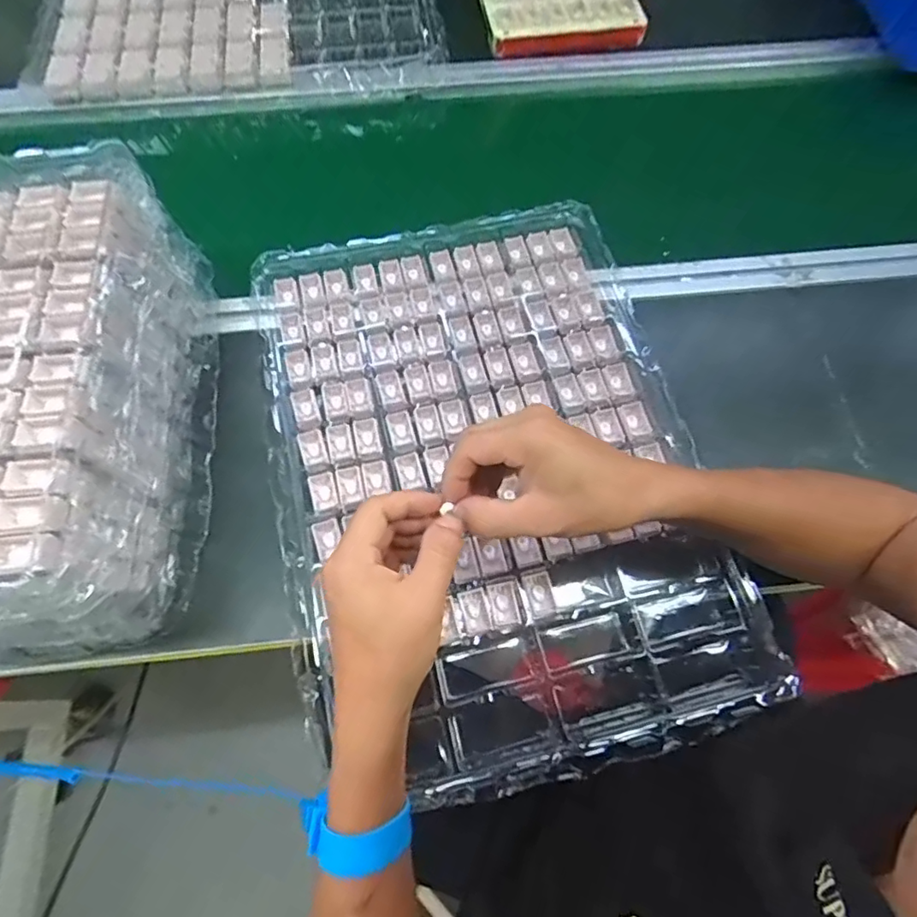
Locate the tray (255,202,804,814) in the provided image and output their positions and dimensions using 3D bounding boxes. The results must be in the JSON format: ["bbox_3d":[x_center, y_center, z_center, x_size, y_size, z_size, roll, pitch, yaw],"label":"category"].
[{"bbox_3d":[0.028,0.000,0.481,0.347,0.039,0.493,-12,68,-6],"label":"tray"}]

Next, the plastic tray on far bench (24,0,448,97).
[{"bbox_3d":[-0.288,-0.606,0.728,0.495,0.026,0.351,-6,68,-3],"label":"plastic tray on far bench"}]

